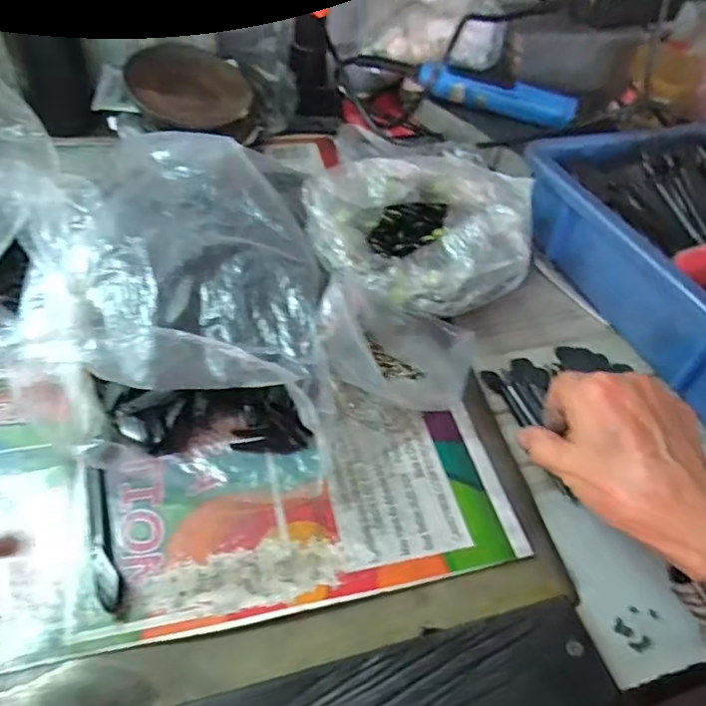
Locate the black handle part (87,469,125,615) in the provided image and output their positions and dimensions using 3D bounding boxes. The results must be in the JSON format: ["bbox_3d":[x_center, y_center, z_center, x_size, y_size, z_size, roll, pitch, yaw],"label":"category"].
[{"bbox_3d":[-0.129,0.092,0.290,0.011,0.009,0.081,-15,51,-20],"label":"black handle part"}]

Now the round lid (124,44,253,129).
[{"bbox_3d":[-0.157,-0.259,0.544,0.109,0.015,0.115,-8,63,-16],"label":"round lid"}]

